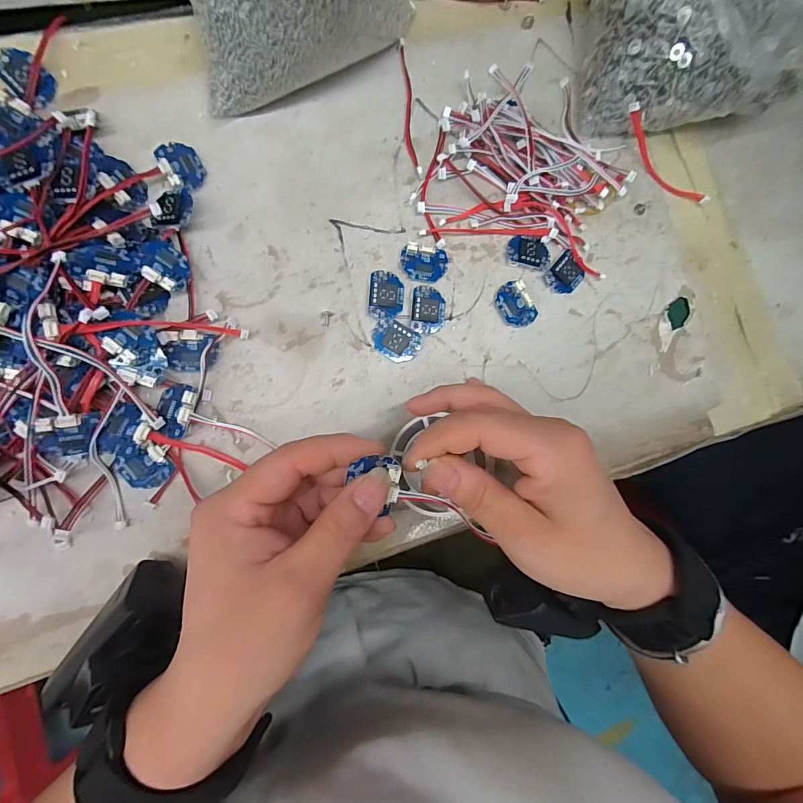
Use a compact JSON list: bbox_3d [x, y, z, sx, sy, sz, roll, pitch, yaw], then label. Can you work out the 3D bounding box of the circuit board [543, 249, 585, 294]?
[{"bbox_3d":[0.106,-0.082,0.266,0.024,0.005,0.022,-44,93,-9],"label":"circuit board"}]

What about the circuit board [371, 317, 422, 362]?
[{"bbox_3d":[-0.003,-0.036,0.246,0.029,0.006,0.021,26,83,-6],"label":"circuit board"}]

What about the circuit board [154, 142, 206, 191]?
[{"bbox_3d":[-0.127,-0.139,0.238,0.021,0.006,0.028,-43,93,-9],"label":"circuit board"}]

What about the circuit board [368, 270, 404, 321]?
[{"bbox_3d":[-0.009,-0.065,0.248,0.021,0.005,0.029,5,85,-8],"label":"circuit board"}]

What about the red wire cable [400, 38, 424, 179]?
[{"bbox_3d":[0.005,-0.185,0.260,0.008,0.006,0.088,-7,87,-9],"label":"red wire cable"}]

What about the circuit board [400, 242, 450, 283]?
[{"bbox_3d":[0.015,-0.085,0.253,0.030,0.006,0.022,6,85,-8],"label":"circuit board"}]

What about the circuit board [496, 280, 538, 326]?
[{"bbox_3d":[0.072,-0.061,0.258,0.021,0.007,0.029,-34,91,-9],"label":"circuit board"}]

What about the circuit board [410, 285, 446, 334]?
[{"bbox_3d":[0.017,-0.056,0.251,0.021,0.005,0.029,6,85,-8],"label":"circuit board"}]

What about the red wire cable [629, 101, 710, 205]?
[{"bbox_3d":[0.177,-0.161,0.274,0.082,0.024,0.013,40,81,-4],"label":"red wire cable"}]

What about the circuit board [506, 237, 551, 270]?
[{"bbox_3d":[0.082,-0.096,0.263,0.028,0.004,0.020,9,85,-8],"label":"circuit board"}]

